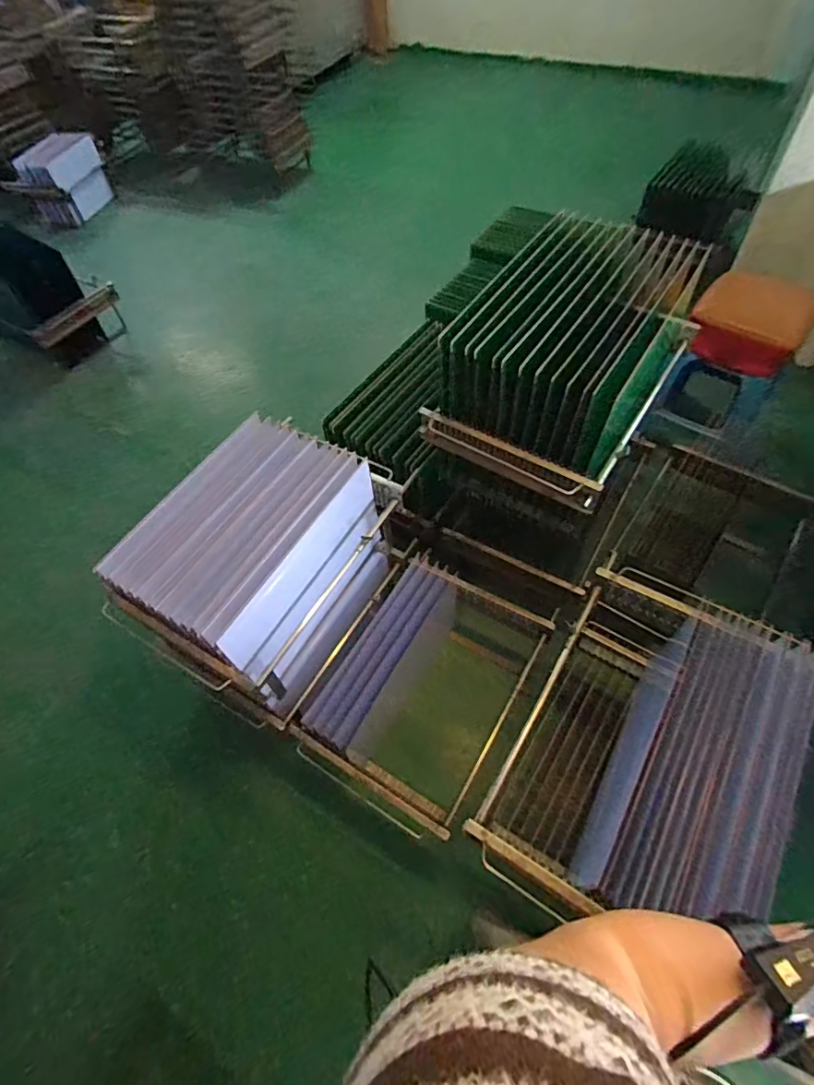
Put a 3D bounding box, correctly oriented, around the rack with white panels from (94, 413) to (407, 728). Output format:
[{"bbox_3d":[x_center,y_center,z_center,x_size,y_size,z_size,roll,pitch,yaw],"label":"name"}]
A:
[{"bbox_3d":[-0.319,0.061,1.289,0.377,0.417,0.555,25,61,19],"label":"rack with white panels"}]

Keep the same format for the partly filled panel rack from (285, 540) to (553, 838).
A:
[{"bbox_3d":[0.035,0.349,1.413,0.426,0.316,0.615,27,62,19],"label":"partly filled panel rack"}]

